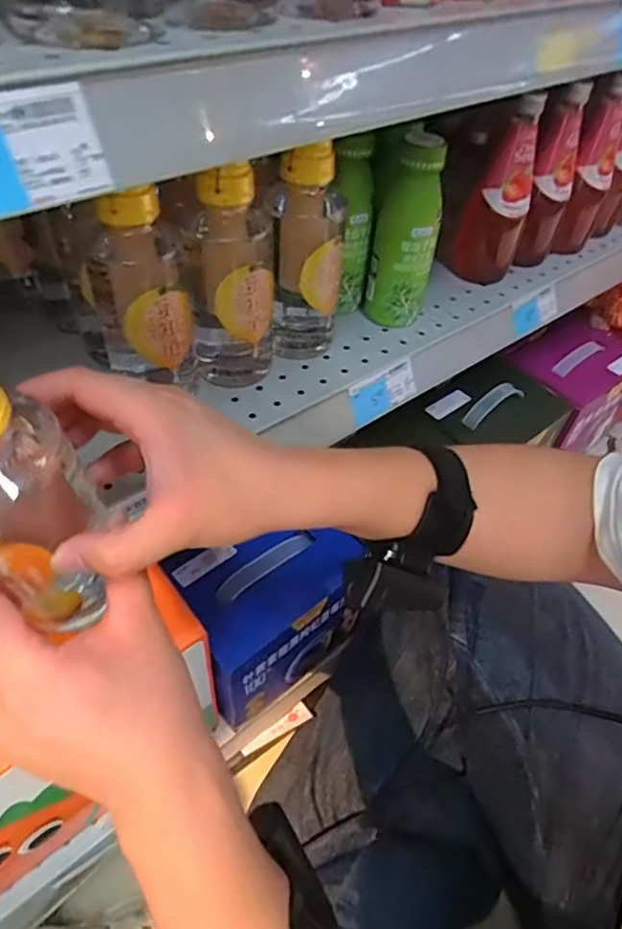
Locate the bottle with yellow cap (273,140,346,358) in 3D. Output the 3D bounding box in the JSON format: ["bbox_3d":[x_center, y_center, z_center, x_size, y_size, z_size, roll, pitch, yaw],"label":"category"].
[{"bbox_3d":[0.000,-0.172,0.484,0.057,0.172,0.054,4,48,-2],"label":"bottle with yellow cap"}]

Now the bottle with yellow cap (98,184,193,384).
[{"bbox_3d":[-0.120,-0.122,0.419,0.065,0.138,0.053,-12,50,-15],"label":"bottle with yellow cap"}]

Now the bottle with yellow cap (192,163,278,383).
[{"bbox_3d":[-0.060,-0.140,0.452,0.066,0.168,0.053,-4,49,-9],"label":"bottle with yellow cap"}]

